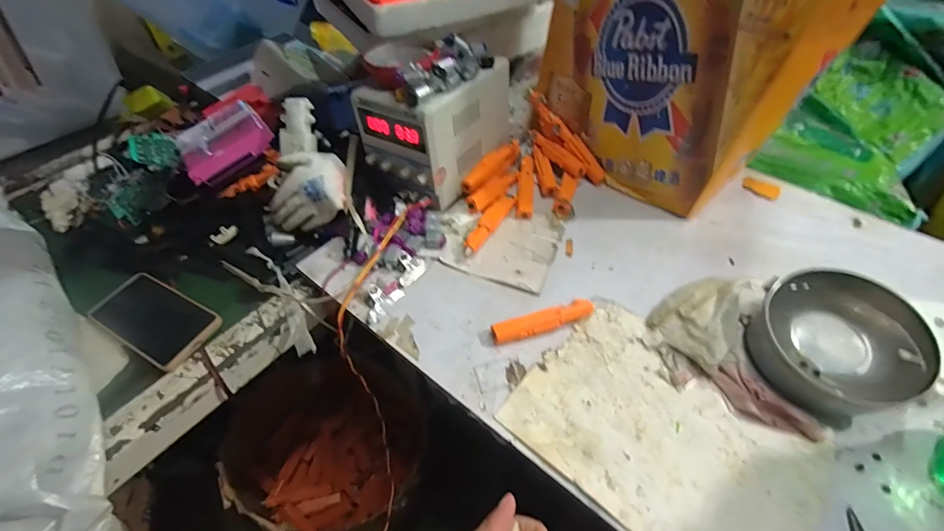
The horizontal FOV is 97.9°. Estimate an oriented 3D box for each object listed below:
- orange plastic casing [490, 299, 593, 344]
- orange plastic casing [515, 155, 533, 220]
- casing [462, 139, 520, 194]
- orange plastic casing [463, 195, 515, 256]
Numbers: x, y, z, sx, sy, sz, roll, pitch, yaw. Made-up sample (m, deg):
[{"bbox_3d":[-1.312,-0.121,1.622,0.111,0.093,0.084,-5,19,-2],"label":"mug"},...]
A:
[{"bbox_3d":[0.083,0.067,0.481,0.121,0.020,0.023,-14,51,-11],"label":"orange plastic casing"},{"bbox_3d":[0.082,-0.119,0.624,0.023,0.023,0.120,6,50,5],"label":"orange plastic casing"},{"bbox_3d":[0.031,-0.150,0.625,0.027,0.024,0.126,29,56,22],"label":"casing"},{"bbox_3d":[0.024,-0.060,0.568,0.022,0.018,0.125,24,54,20],"label":"orange plastic casing"}]

